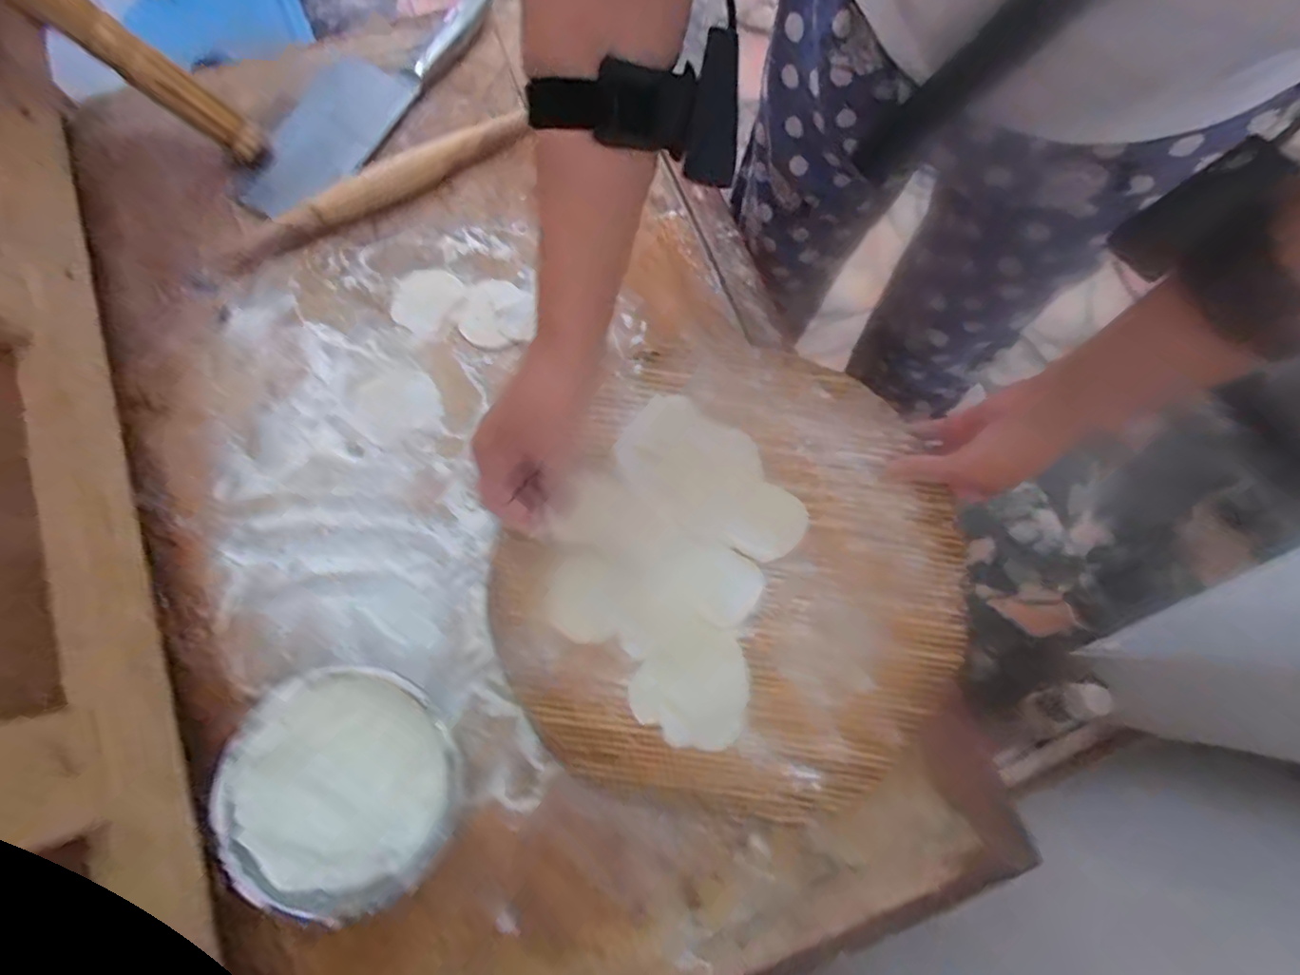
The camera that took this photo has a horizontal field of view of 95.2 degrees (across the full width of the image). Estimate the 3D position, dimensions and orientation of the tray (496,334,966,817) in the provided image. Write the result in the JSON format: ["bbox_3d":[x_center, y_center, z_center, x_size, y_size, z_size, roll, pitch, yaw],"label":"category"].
[{"bbox_3d":[0.068,0.060,0.450,0.312,0.017,0.348,29,77,6],"label":"tray"}]

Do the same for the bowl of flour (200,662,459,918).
[{"bbox_3d":[-0.196,0.193,0.389,0.139,0.051,0.143,25,77,4],"label":"bowl of flour"}]

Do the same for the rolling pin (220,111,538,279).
[{"bbox_3d":[-0.237,-0.264,0.519,0.281,0.027,0.031,-33,80,-9],"label":"rolling pin"}]

